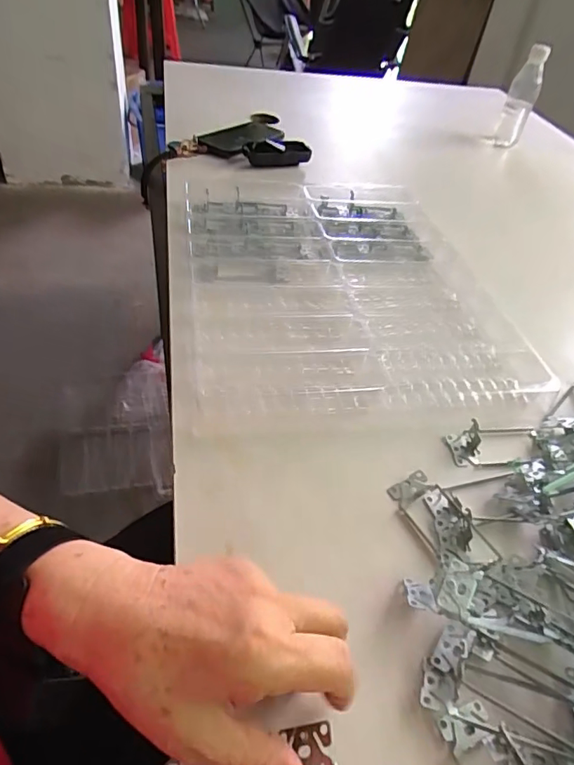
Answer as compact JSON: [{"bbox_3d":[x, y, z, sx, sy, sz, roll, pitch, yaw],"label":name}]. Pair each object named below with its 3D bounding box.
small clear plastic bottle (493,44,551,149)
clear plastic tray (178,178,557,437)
[{"bbox_3d":[0.457,-0.552,0.968,0.053,0.174,0.054,20,47,12],"label":"small clear plastic bottle"},{"bbox_3d":[0.060,-0.127,0.587,0.341,0.036,0.417,-4,46,-11],"label":"clear plastic tray"}]

